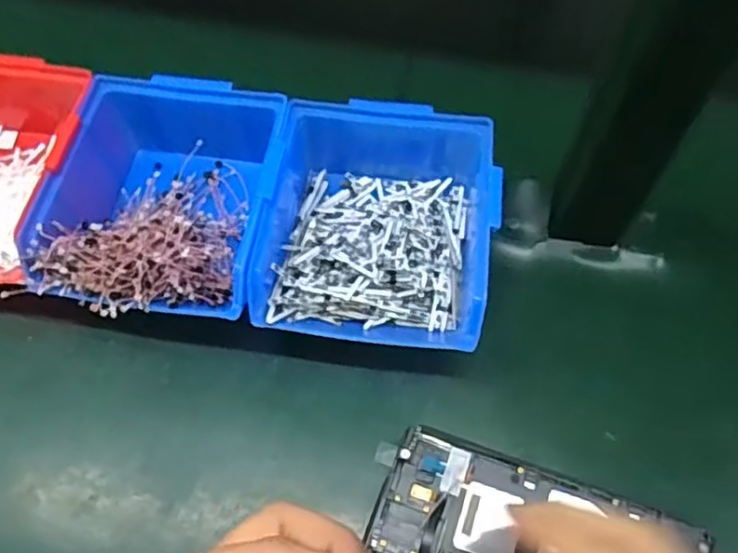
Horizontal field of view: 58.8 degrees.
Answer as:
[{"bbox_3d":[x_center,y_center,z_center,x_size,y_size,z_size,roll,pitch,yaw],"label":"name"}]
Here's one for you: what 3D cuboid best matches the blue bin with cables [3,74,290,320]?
[{"bbox_3d":[-0.113,-0.045,0.384,0.123,0.068,0.162,12,61,5],"label":"blue bin with cables"}]

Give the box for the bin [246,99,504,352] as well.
[{"bbox_3d":[0.005,-0.035,0.384,0.122,0.072,0.147,5,61,2],"label":"bin"}]

